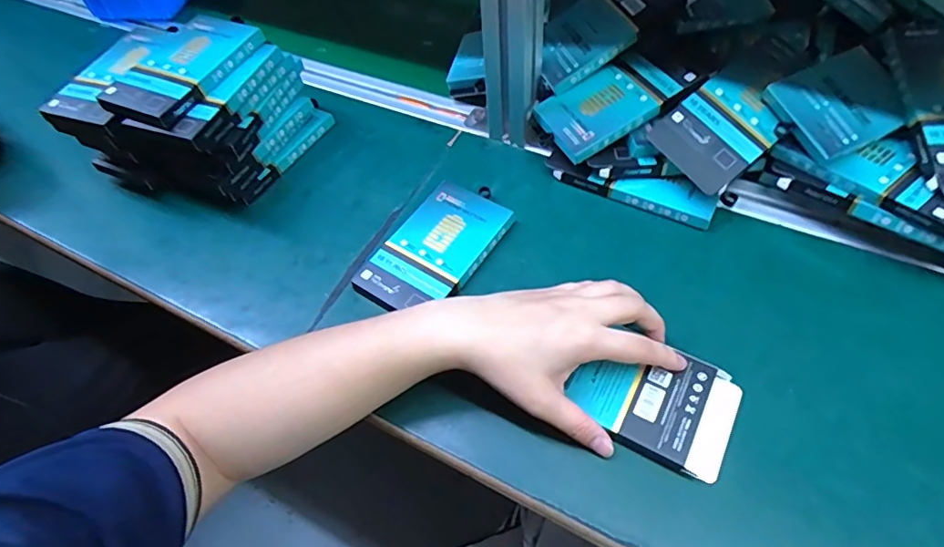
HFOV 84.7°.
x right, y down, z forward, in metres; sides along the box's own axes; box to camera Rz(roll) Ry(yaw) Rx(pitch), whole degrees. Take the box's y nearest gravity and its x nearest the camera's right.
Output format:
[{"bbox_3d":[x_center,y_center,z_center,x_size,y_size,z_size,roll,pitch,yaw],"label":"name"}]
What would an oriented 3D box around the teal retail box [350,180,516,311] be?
[{"bbox_3d":[-0.029,-0.023,0.453,0.081,0.017,0.141,27,61,22],"label":"teal retail box"}]

